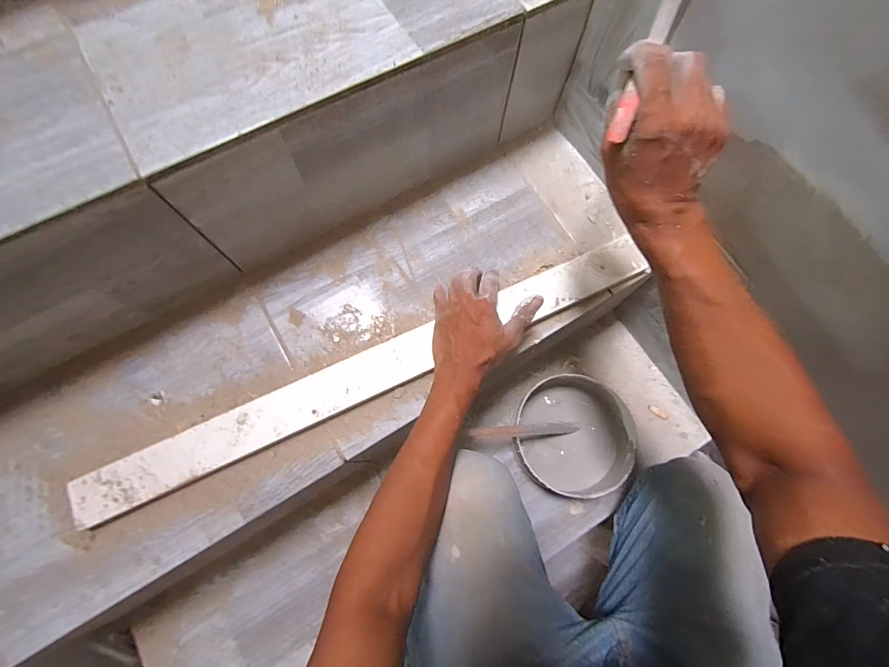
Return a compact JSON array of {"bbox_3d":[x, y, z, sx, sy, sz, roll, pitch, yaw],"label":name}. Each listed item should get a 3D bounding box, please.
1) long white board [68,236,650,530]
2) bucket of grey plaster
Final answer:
[{"bbox_3d":[-0.068,0.041,0.468,0.709,0.013,0.055,-25,75,-8],"label":"long white board"},{"bbox_3d":[0.205,0.164,0.614,0.171,0.081,0.169,0,73,-1],"label":"bucket of grey plaster"}]

